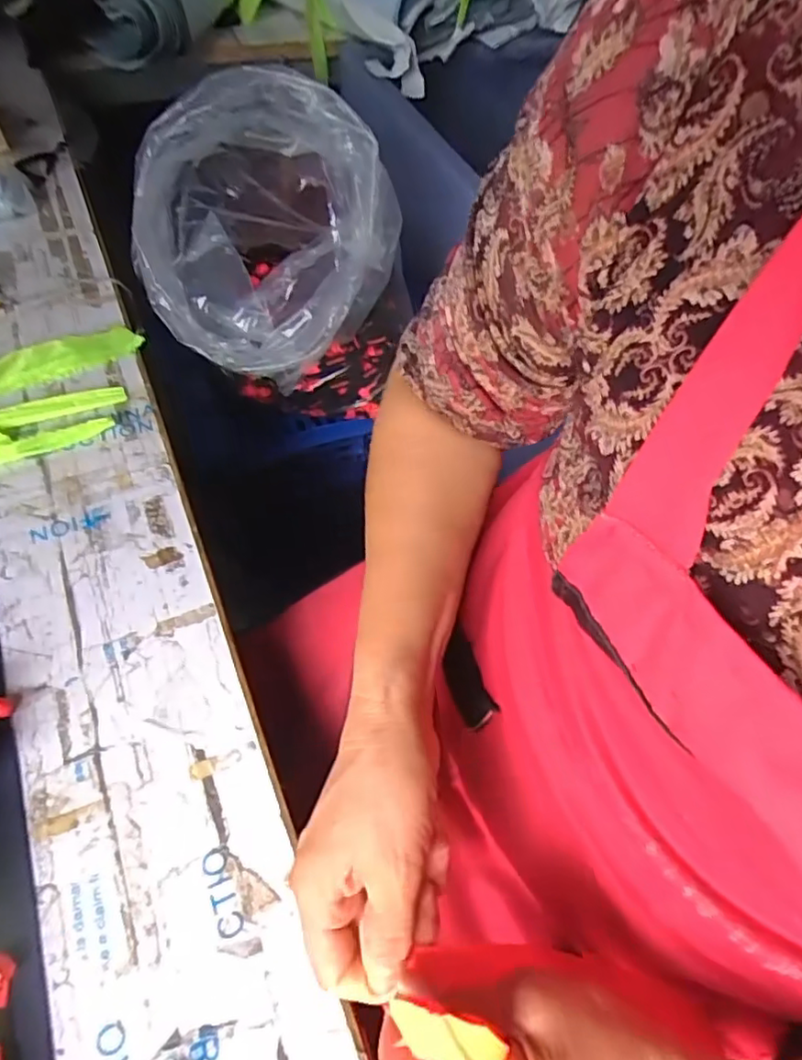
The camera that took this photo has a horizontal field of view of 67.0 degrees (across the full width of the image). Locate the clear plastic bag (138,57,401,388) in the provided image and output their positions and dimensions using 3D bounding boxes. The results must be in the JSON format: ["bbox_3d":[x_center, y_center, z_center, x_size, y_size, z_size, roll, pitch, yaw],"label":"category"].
[{"bbox_3d":[-0.129,-0.283,0.571,0.202,0.192,0.228,37,63,19],"label":"clear plastic bag"}]

